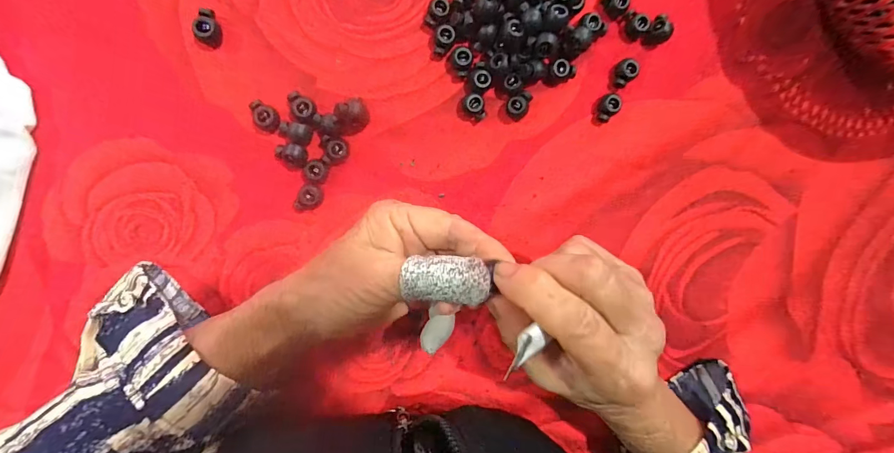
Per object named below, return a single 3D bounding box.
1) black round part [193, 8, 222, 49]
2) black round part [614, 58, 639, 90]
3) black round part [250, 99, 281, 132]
[{"bbox_3d":[-0.144,-0.120,0.232,0.011,0.013,0.019,7,95,-8],"label":"black round part"},{"bbox_3d":[0.122,-0.106,0.267,0.013,0.010,0.018,39,90,-10],"label":"black round part"},{"bbox_3d":[-0.115,-0.069,0.244,0.020,0.010,0.015,40,90,-10],"label":"black round part"}]

